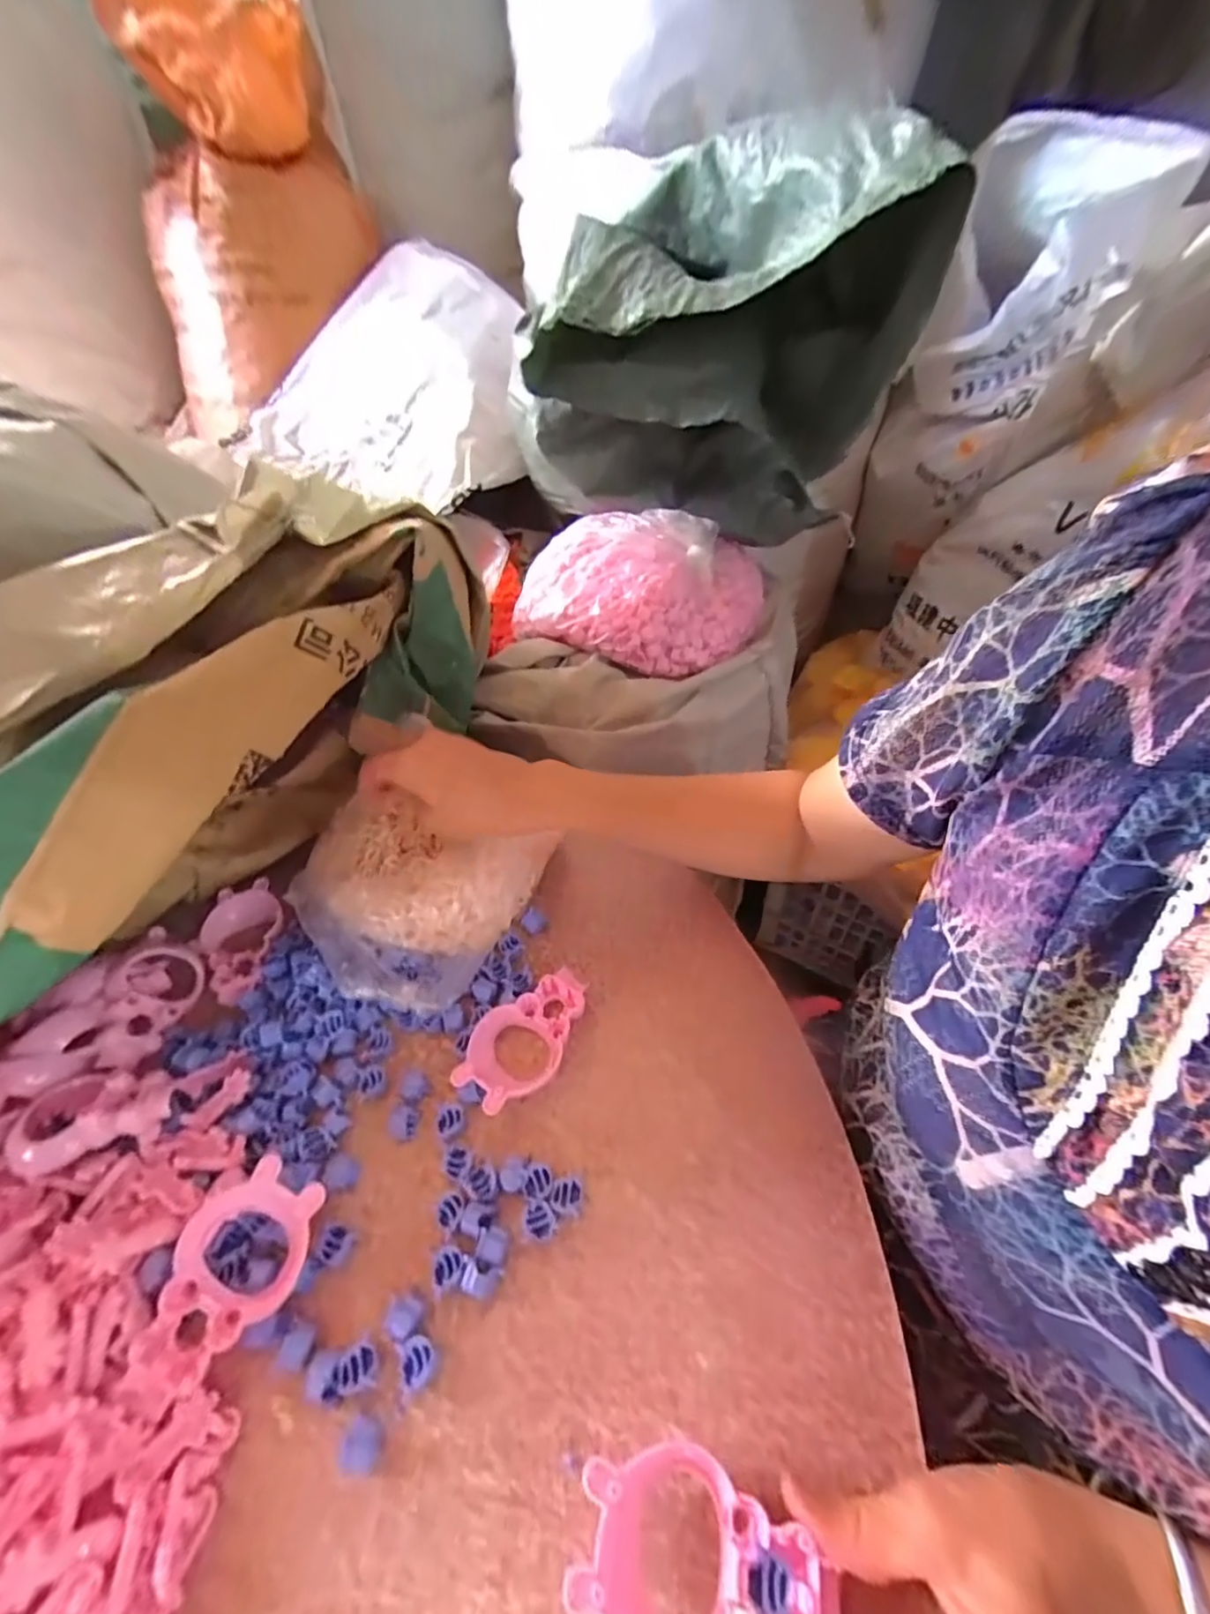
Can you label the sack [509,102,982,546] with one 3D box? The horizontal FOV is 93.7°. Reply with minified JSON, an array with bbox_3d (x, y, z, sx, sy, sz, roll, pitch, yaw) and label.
[{"bbox_3d":[0.125,-0.544,0.662,0.432,0.303,0.312,13,49,16],"label":"sack"}]

